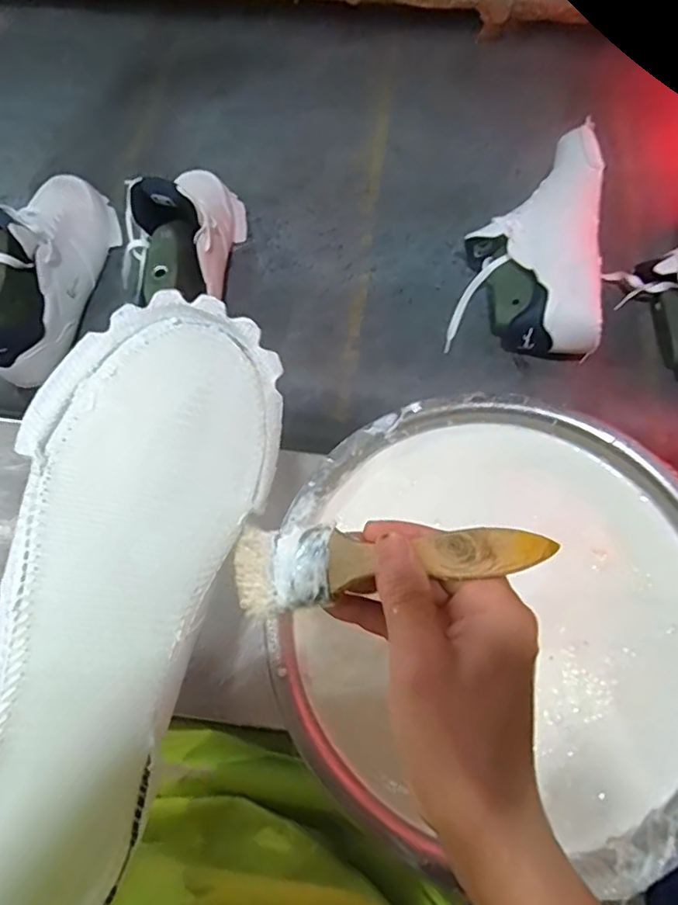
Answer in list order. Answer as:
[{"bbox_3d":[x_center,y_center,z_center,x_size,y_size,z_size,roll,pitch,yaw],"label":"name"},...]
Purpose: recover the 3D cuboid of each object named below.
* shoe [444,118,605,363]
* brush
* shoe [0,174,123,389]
[{"bbox_3d":[0.216,-0.239,0.642,0.139,0.097,0.270,11,66,3],"label":"shoe"},{"bbox_3d":[0.019,0.048,0.252,0.140,0.013,0.037,-9,65,20],"label":"brush"},{"bbox_3d":[-0.323,-0.227,0.628,0.101,0.119,0.288,4,66,0],"label":"shoe"}]

